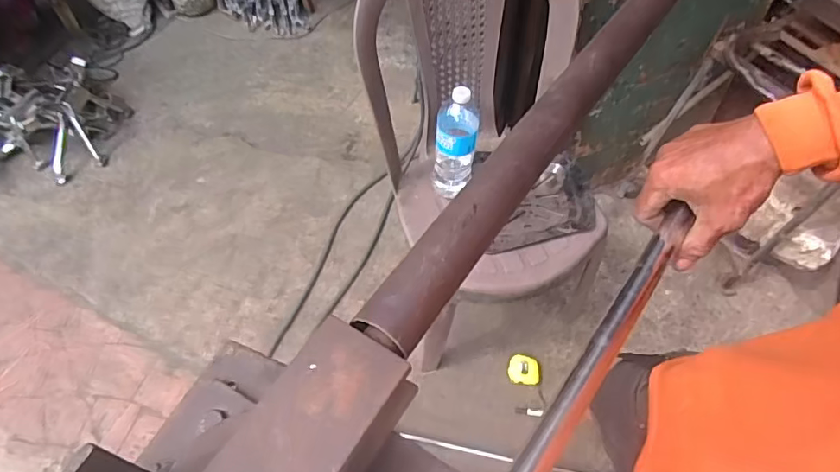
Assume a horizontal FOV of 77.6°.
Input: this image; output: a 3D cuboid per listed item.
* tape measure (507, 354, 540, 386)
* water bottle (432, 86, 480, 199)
[{"bbox_3d":[0.258,0.331,1.293,0.079,0.029,0.066,5,57,5],"label":"tape measure"},{"bbox_3d":[0.069,-0.175,1.006,0.085,0.246,0.076,9,57,7],"label":"water bottle"}]

